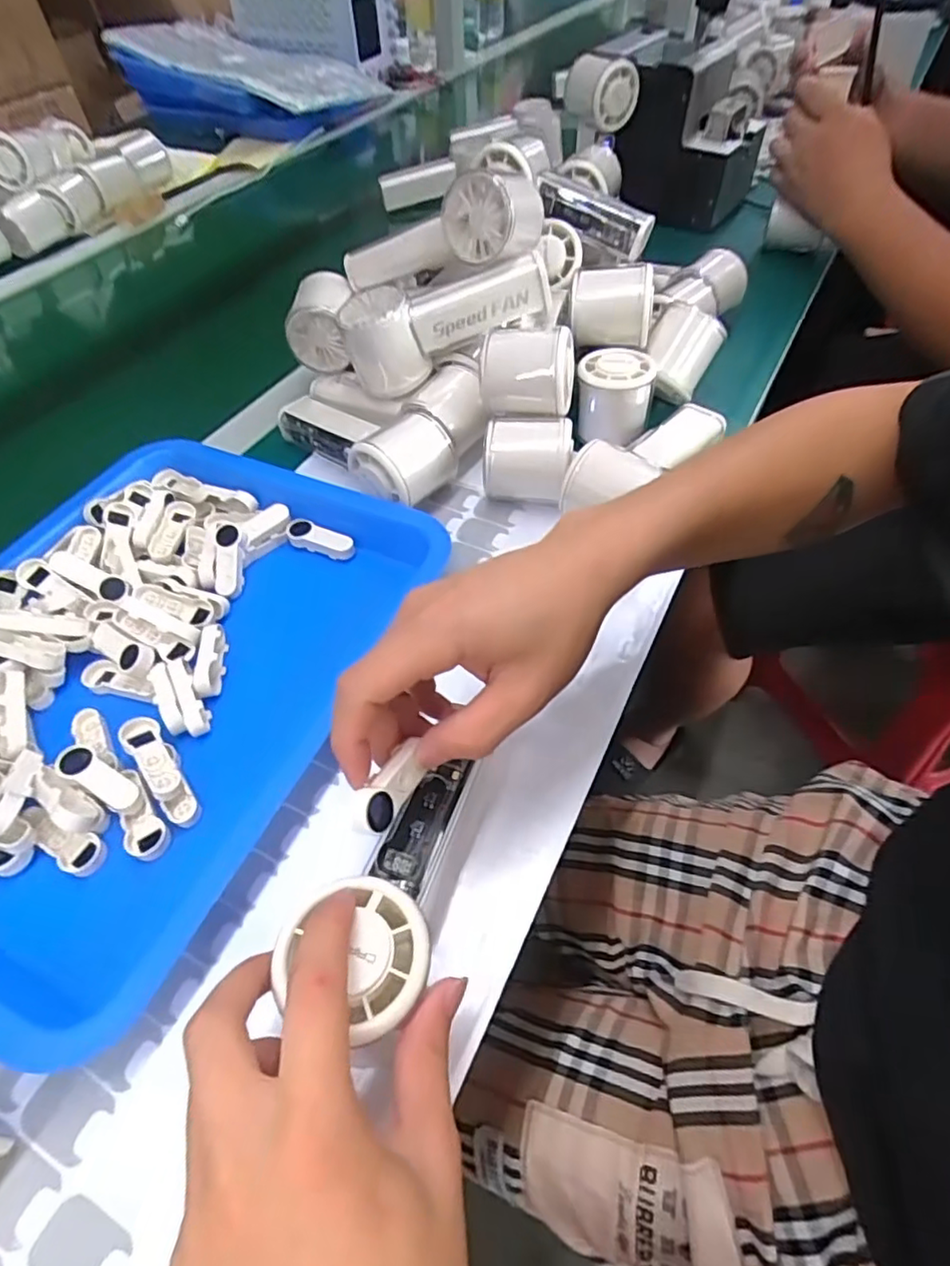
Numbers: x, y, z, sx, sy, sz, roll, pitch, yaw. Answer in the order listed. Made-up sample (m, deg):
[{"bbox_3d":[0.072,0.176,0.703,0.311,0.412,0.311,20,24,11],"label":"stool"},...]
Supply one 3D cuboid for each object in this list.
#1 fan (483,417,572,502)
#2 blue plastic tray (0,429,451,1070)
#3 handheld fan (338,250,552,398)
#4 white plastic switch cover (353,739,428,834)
[{"bbox_3d":[0.038,-0.120,0.449,0.061,0.053,0.047,8,53,8],"label":"fan"},{"bbox_3d":[-0.204,0.019,0.373,0.274,0.051,0.330,19,56,16],"label":"blue plastic tray"},{"bbox_3d":[-0.022,-0.226,0.453,0.147,0.060,0.045,-17,52,10],"label":"handheld fan"},{"bbox_3d":[-0.036,0.064,0.259,0.016,0.013,0.043,19,42,16],"label":"white plastic switch cover"}]

